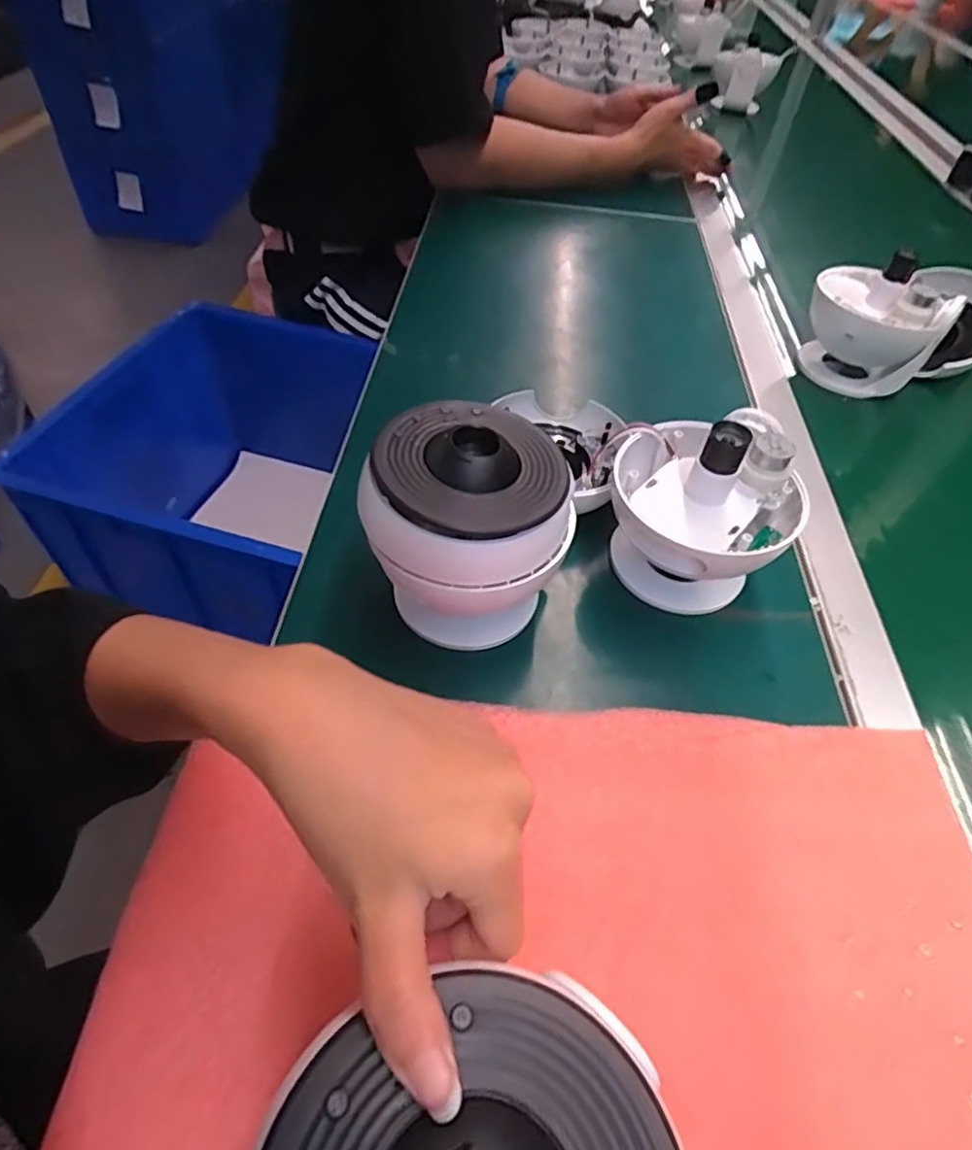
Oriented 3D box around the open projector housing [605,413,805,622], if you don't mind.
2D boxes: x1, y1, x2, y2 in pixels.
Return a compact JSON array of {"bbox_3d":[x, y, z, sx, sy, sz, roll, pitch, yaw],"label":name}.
[{"bbox_3d":[0.139,-0.040,0.420,0.115,0.112,0.115,24,54,20],"label":"open projector housing"}]

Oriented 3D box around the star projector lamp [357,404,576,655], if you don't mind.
[{"bbox_3d":[-0.007,-0.017,0.377,0.101,0.131,0.104,22,53,18],"label":"star projector lamp"}]

